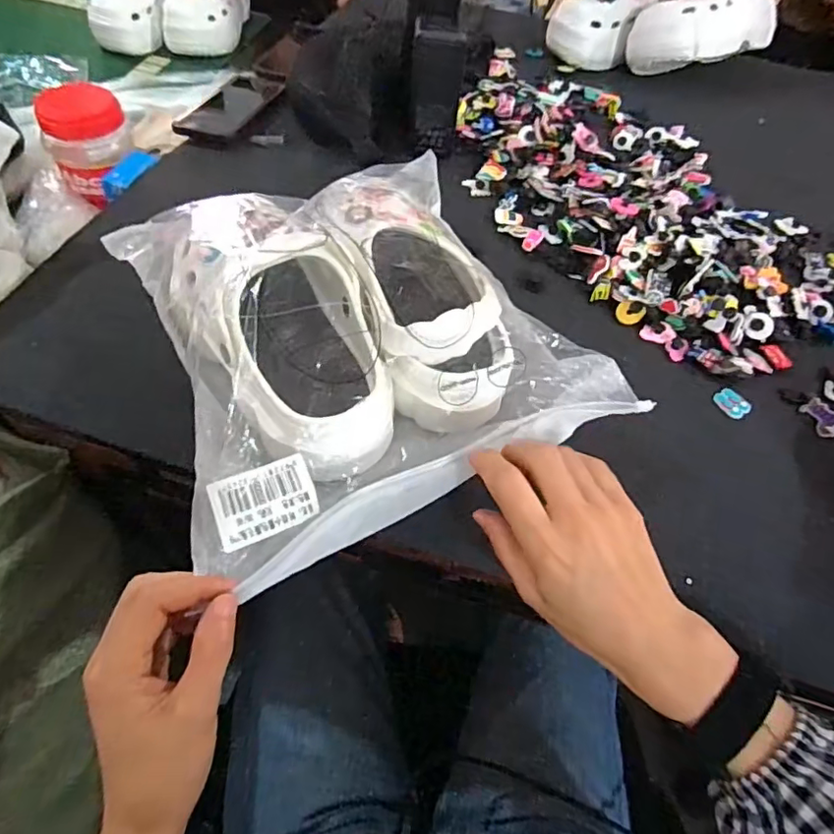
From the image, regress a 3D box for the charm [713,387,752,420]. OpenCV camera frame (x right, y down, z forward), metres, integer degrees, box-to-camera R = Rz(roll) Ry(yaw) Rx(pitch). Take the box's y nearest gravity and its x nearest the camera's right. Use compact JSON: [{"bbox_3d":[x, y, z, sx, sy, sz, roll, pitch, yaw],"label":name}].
[{"bbox_3d":[0.264,-0.012,0.473,0.021,0.007,0.028,-23,59,-20],"label":"charm"}]

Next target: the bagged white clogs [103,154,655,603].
[{"bbox_3d":[-0.047,-0.075,0.409,0.283,0.097,0.297,-21,59,-20],"label":"bagged white clogs"}]

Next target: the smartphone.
[{"bbox_3d":[-0.219,-0.365,0.663,0.063,0.008,0.135,31,64,5],"label":"smartphone"}]

